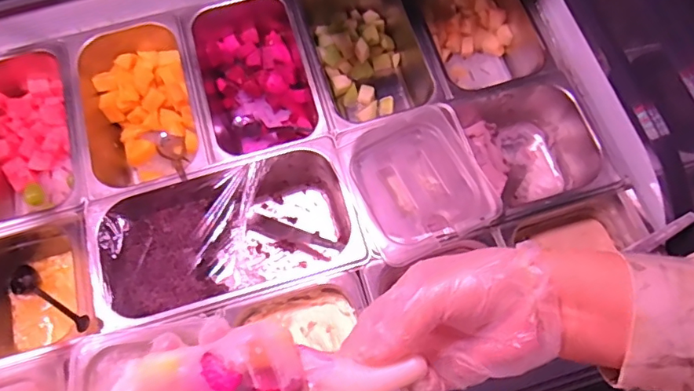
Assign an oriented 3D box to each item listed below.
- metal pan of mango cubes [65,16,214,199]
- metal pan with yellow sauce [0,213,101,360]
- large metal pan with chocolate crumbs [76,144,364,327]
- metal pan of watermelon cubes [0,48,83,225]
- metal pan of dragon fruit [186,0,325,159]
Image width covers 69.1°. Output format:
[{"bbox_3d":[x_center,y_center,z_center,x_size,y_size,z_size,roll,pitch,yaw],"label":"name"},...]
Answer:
[{"bbox_3d":[-0.286,-0.117,0.720,0.165,0.098,0.247,-16,70,-5],"label":"metal pan of mango cubes"},{"bbox_3d":[-0.385,0.119,0.642,0.165,0.096,0.158,-14,70,-4],"label":"metal pan with yellow sauce"},{"bbox_3d":[-0.150,0.056,0.660,0.323,0.111,0.171,-15,70,-5],"label":"large metal pan with chocolate crumbs"},{"bbox_3d":[-0.456,-0.079,0.717,0.174,0.088,0.266,-18,71,-6],"label":"metal pan of watermelon cubes"},{"bbox_3d":[-0.133,-0.168,0.734,0.150,0.089,0.258,-17,70,-6],"label":"metal pan of dragon fruit"}]

